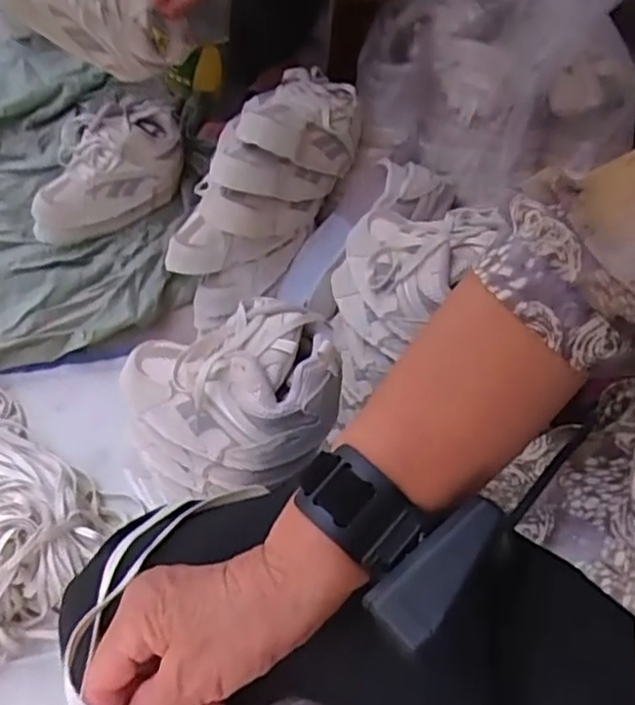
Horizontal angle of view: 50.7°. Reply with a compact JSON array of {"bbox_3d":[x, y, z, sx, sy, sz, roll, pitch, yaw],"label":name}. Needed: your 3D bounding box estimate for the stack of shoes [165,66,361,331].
[{"bbox_3d":[-0.065,-0.219,0.845,0.135,0.182,0.299,32,62,13],"label":"stack of shoes"}]

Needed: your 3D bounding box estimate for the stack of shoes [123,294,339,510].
[{"bbox_3d":[-0.080,0.043,0.592,0.191,0.154,0.150,5,60,4],"label":"stack of shoes"}]

